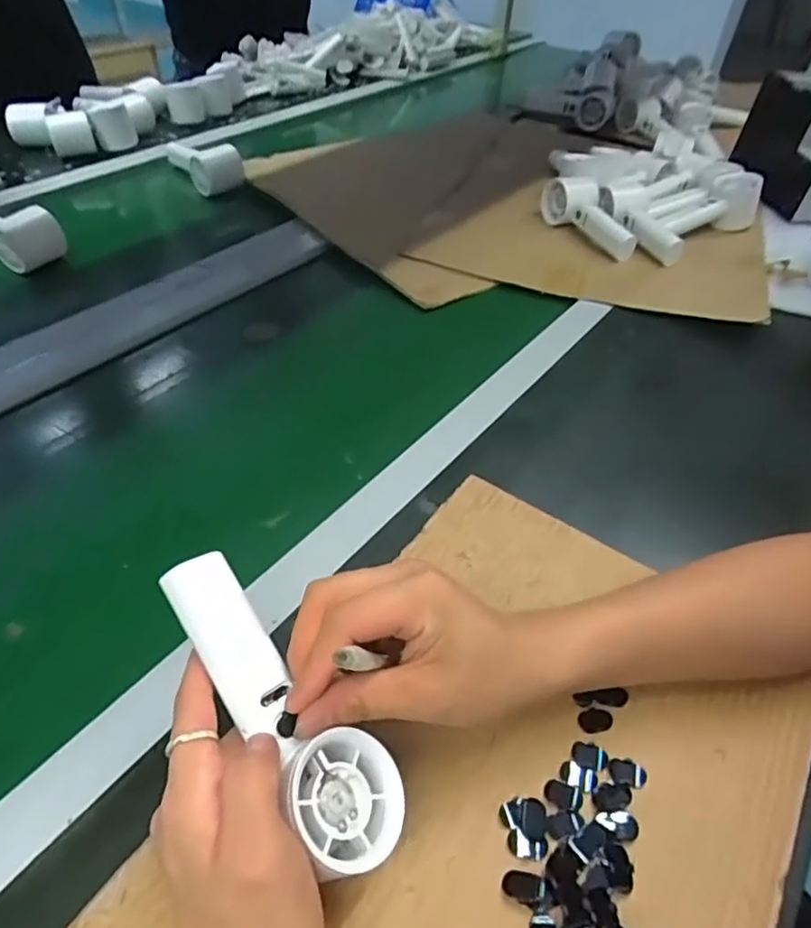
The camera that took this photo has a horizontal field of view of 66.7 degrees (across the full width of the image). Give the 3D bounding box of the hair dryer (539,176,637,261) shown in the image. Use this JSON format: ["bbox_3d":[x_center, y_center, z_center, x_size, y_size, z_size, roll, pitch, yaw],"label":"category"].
[{"bbox_3d":[0.233,-0.313,0.784,0.059,0.053,0.161,-8,47,-11],"label":"hair dryer"}]

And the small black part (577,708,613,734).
[{"bbox_3d":[0.110,0.148,0.357,0.021,0.004,0.013,-11,47,-14],"label":"small black part"}]

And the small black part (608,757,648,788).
[{"bbox_3d":[0.121,0.168,0.336,0.020,0.004,0.015,8,46,5],"label":"small black part"}]

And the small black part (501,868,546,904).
[{"bbox_3d":[0.057,0.203,0.297,0.020,0.004,0.013,9,46,6],"label":"small black part"}]

